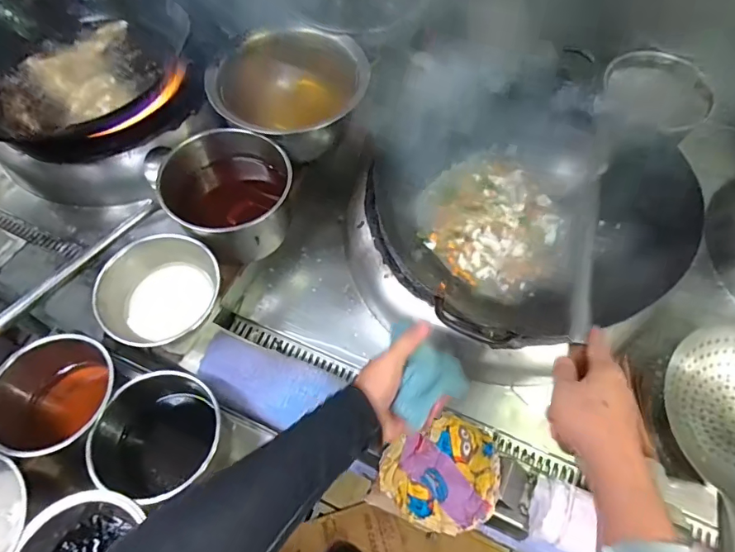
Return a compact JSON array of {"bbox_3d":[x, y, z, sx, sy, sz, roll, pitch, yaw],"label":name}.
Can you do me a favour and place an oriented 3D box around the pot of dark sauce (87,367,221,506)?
[{"bbox_3d":[-0.271,0.224,0.640,0.166,0.139,0.153,0,61,0],"label":"pot of dark sauce"}]

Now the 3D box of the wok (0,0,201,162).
[{"bbox_3d":[-0.579,-0.429,0.940,0.425,0.138,0.462,0,61,0],"label":"wok"}]

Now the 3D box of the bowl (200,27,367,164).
[{"bbox_3d":[-0.135,-0.313,0.827,0.231,0.121,0.248,0,61,0],"label":"bowl"}]

